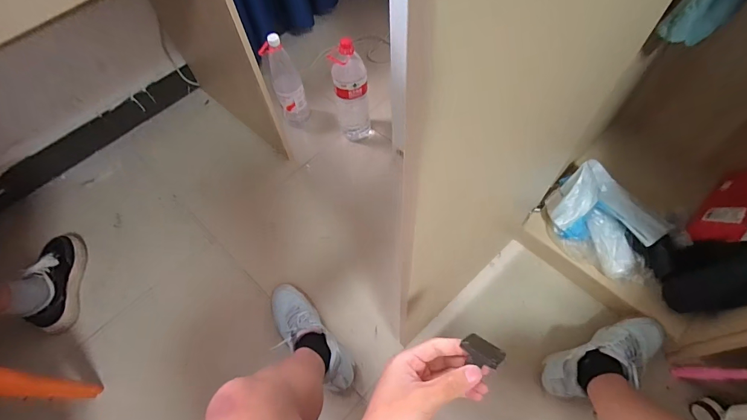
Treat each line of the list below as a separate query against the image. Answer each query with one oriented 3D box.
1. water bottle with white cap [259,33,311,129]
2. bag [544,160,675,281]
[{"bbox_3d":[-0.278,-0.403,1.187,0.088,0.303,0.082,-13,61,-4],"label":"water bottle with white cap"},{"bbox_3d":[0.552,0.020,0.864,0.265,0.093,0.210,37,69,21],"label":"bag"}]

